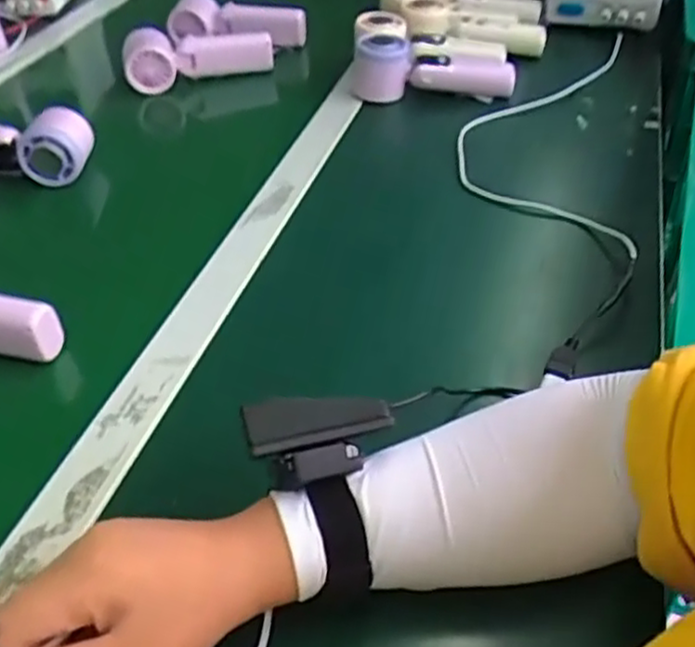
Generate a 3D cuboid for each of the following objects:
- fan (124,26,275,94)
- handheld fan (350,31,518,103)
[{"bbox_3d":[-0.175,-0.317,0.867,0.172,0.070,0.060,-12,42,-9],"label":"fan"},{"bbox_3d":[0.090,-0.269,0.788,0.167,0.067,0.064,15,44,20],"label":"handheld fan"}]

